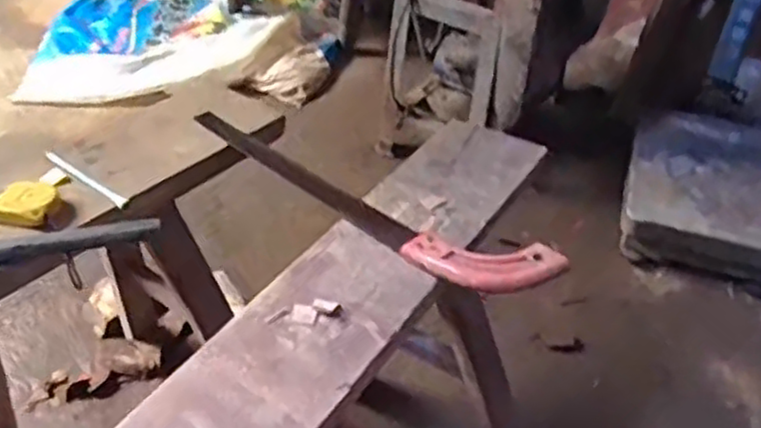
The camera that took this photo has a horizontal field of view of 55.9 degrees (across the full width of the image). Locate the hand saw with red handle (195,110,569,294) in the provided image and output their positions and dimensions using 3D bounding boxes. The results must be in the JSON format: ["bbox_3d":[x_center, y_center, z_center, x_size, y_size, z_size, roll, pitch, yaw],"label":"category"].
[{"bbox_3d":[-0.044,-0.021,0.767,0.476,0.036,0.088,25,45,25],"label":"hand saw with red handle"}]

